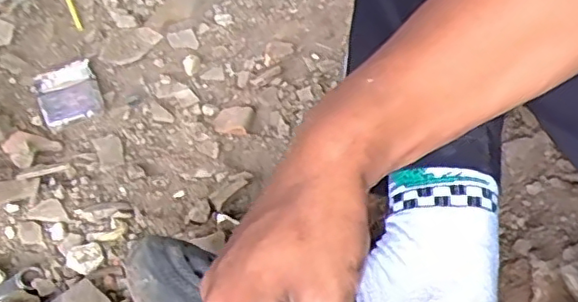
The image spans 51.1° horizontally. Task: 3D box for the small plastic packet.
[{"bbox_3d":[-0.255,-0.069,0.698,0.068,0.014,0.116,-20,46,-19],"label":"small plastic packet"}]

